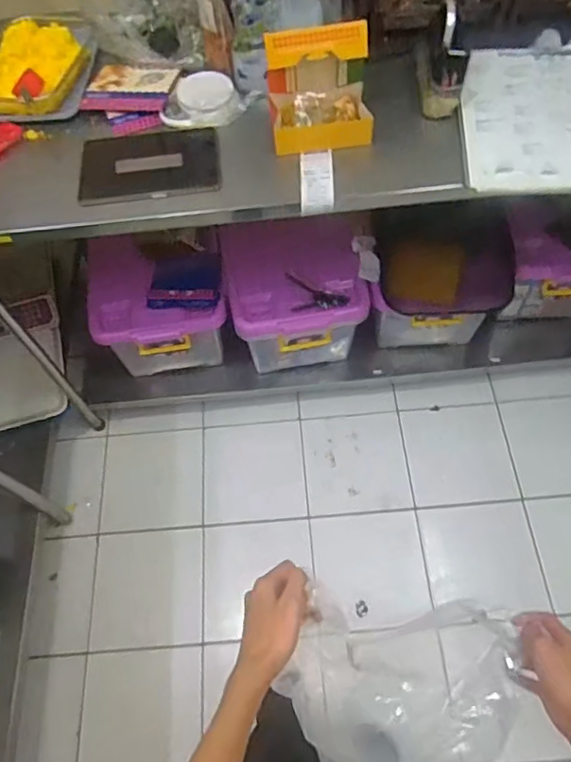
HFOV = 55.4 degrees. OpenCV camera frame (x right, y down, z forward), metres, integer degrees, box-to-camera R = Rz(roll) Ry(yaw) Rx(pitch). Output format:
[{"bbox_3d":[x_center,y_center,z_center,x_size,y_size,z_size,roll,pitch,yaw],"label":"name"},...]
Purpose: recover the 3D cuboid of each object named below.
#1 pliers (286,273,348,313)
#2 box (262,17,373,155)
[{"bbox_3d":[0.073,-0.207,1.404,0.171,0.014,0.080,20,94,-6],"label":"pliers"},{"bbox_3d":[0.060,-0.508,0.952,0.174,0.164,0.104,-8,62,-1],"label":"box"}]

